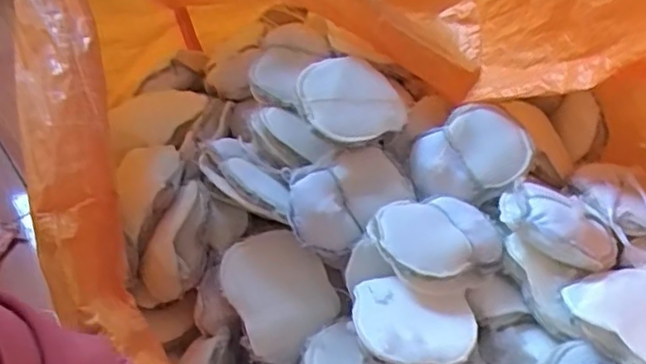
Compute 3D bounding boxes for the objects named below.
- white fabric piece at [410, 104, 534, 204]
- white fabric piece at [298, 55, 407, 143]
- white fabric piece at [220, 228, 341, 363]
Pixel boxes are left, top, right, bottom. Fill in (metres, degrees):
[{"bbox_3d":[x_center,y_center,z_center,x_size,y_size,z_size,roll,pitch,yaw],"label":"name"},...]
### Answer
[{"bbox_3d":[0.214,-0.038,0.936,0.172,0.037,0.137,-32,74,1],"label":"white fabric piece"},{"bbox_3d":[0.042,-0.125,0.934,0.150,0.033,0.145,-7,70,-16],"label":"white fabric piece"},{"bbox_3d":[-0.059,0.153,0.874,0.134,0.032,0.174,-25,73,-10],"label":"white fabric piece"}]

